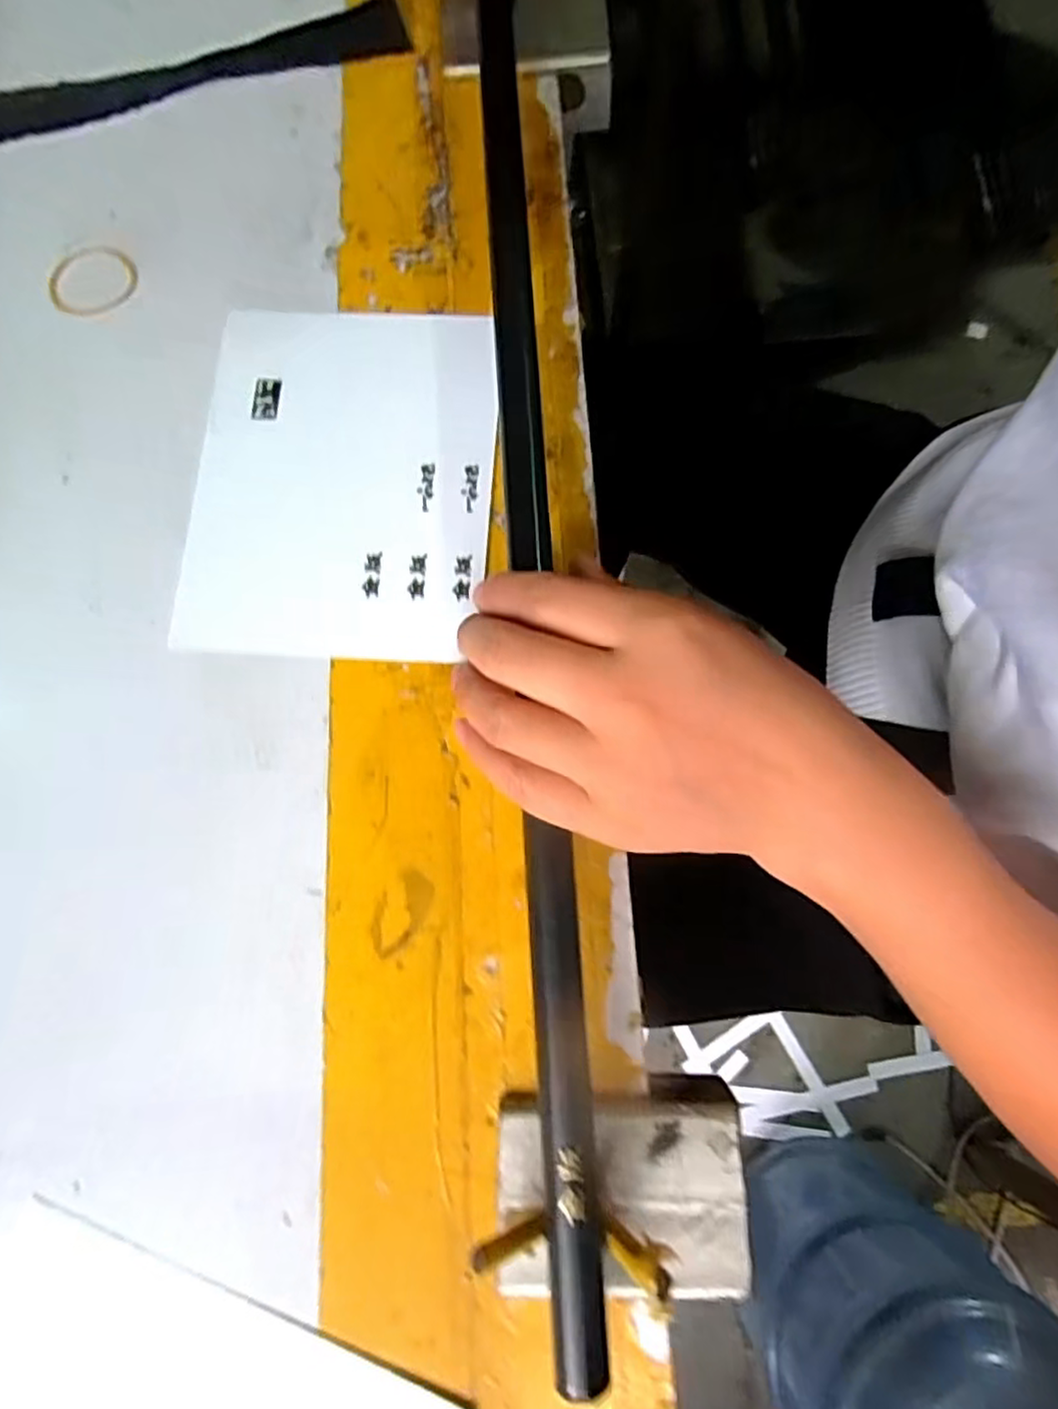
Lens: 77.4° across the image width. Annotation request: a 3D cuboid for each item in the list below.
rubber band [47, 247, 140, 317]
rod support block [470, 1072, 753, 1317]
[{"bbox_3d":[-0.208,-0.202,0.315,0.043,0.004,0.037,-5,77,-1],"label":"rubber band"},{"bbox_3d":[0.029,0.159,0.204,0.085,0.041,0.060,-1,77,0],"label":"rod support block"}]

